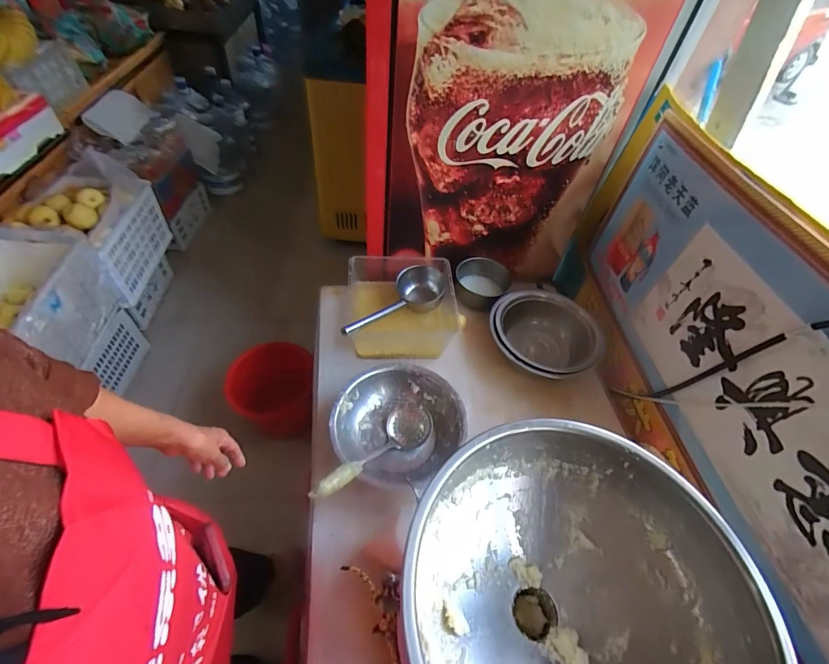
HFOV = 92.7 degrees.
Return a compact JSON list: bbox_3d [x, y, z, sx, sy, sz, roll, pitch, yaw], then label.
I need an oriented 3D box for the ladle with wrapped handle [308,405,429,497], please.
[{"bbox_3d":[-0.095,0.271,0.882,0.103,0.100,0.336,39,35,24],"label":"ladle with wrapped handle"}]

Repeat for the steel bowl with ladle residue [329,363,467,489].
[{"bbox_3d":[-0.042,0.227,0.954,0.308,0.101,0.283,-34,61,-29],"label":"steel bowl with ladle residue"}]

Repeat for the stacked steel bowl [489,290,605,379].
[{"bbox_3d":[0.361,0.029,1.154,0.295,0.150,0.272,3,50,-3],"label":"stacked steel bowl"}]

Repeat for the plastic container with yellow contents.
[{"bbox_3d":[-0.035,-0.073,1.175,0.325,0.144,0.298,2,50,-4],"label":"plastic container with yellow contents"}]

